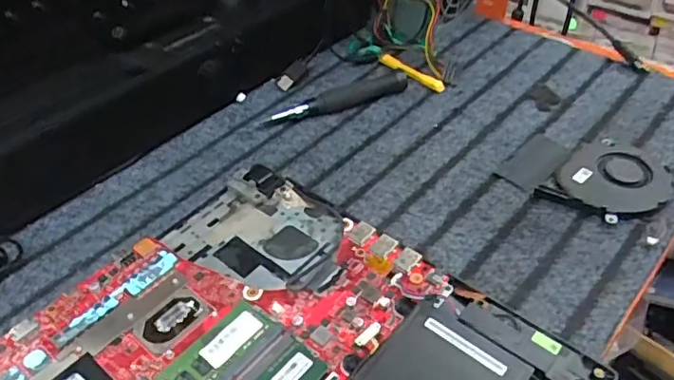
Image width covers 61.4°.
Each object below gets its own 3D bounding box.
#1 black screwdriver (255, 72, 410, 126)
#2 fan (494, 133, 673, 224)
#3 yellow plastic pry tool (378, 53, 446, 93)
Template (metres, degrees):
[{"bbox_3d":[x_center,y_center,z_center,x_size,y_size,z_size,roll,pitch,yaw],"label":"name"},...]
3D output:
[{"bbox_3d":[-0.001,-0.082,0.512,0.137,0.022,0.016,-18,46,-14],"label":"black screwdriver"},{"bbox_3d":[0.193,-0.016,0.438,0.113,0.010,0.087,23,50,25],"label":"fan"},{"bbox_3d":[0.071,-0.115,0.550,0.014,0.010,0.078,-31,51,-26],"label":"yellow plastic pry tool"}]

